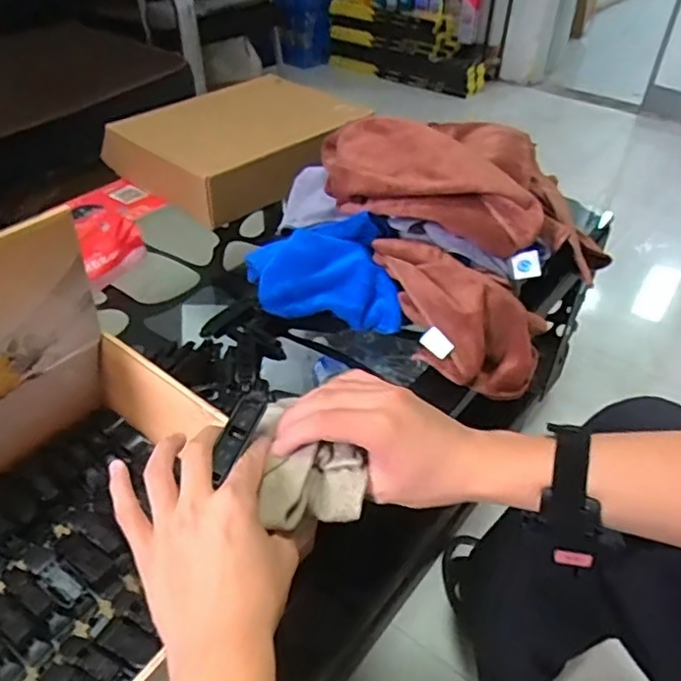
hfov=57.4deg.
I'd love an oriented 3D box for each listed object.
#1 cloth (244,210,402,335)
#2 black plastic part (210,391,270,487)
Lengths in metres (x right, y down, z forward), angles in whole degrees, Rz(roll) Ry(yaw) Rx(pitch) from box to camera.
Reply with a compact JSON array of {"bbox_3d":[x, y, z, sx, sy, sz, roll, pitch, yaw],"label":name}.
[{"bbox_3d":[-0.023,-0.085,0.734,0.175,0.090,0.127,-2,40,-5],"label":"cloth"},{"bbox_3d":[-0.071,0.064,0.431,0.018,0.010,0.071,15,51,14],"label":"black plastic part"}]

